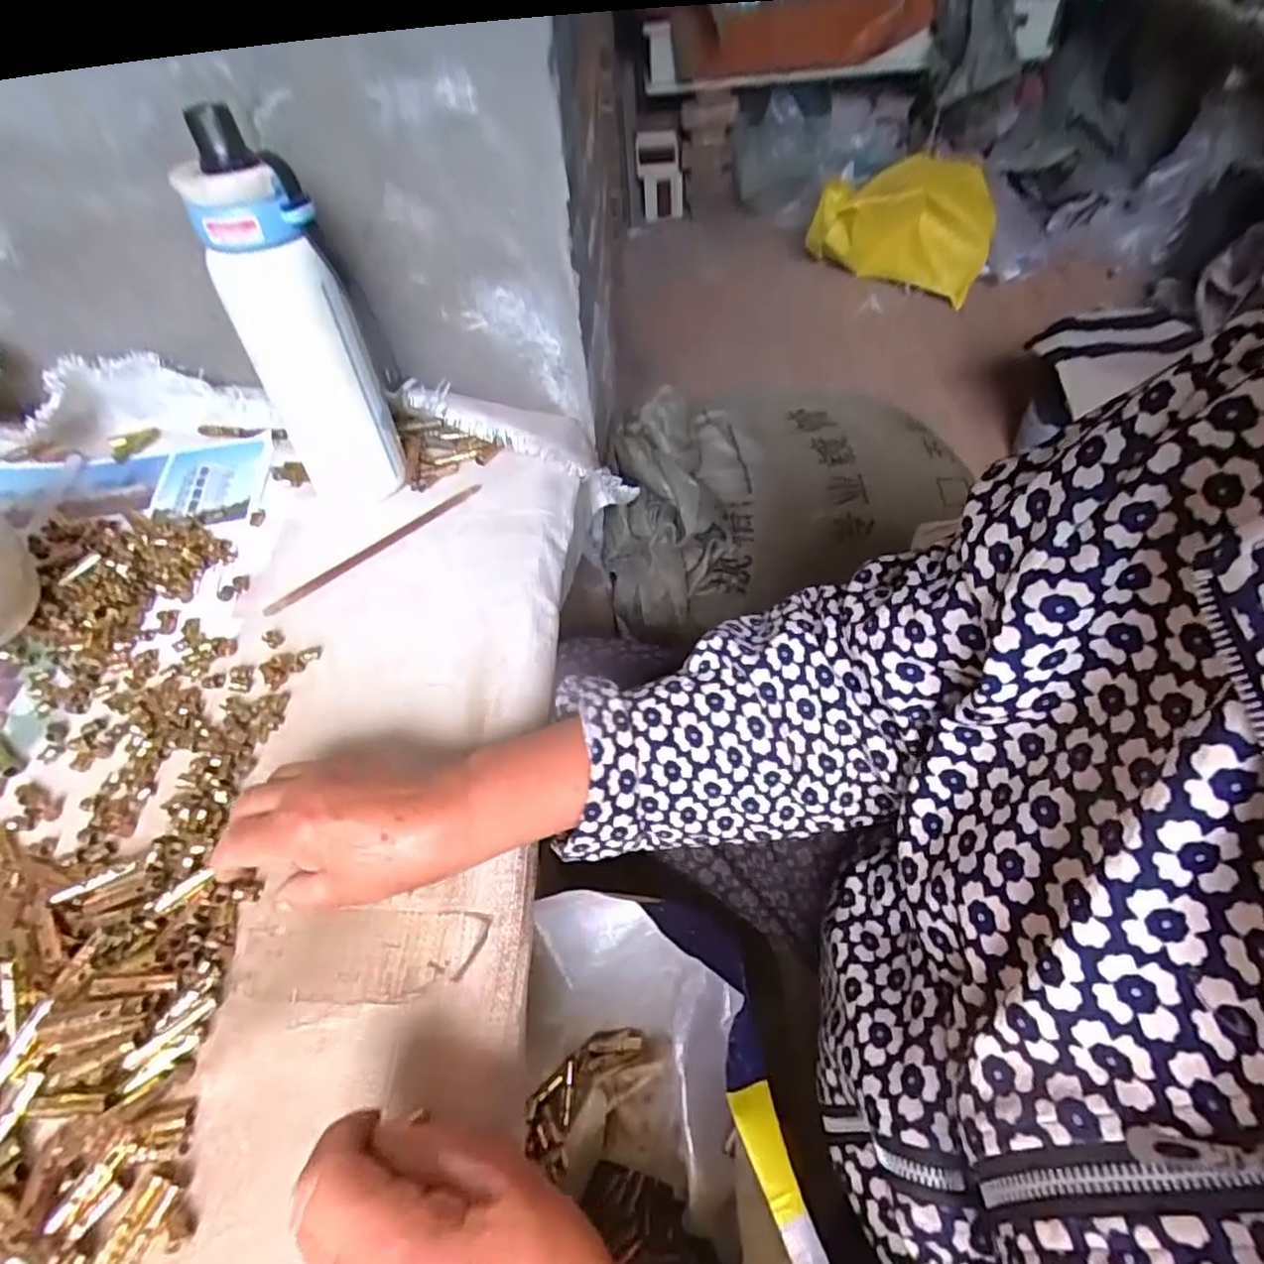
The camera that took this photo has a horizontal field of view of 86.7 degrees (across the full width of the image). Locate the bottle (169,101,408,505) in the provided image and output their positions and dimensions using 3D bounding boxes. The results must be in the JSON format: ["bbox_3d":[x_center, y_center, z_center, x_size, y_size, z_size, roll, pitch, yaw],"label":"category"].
[{"bbox_3d":[-0.214,-0.184,0.445,0.070,0.230,0.059,23,60,21],"label":"bottle"}]

